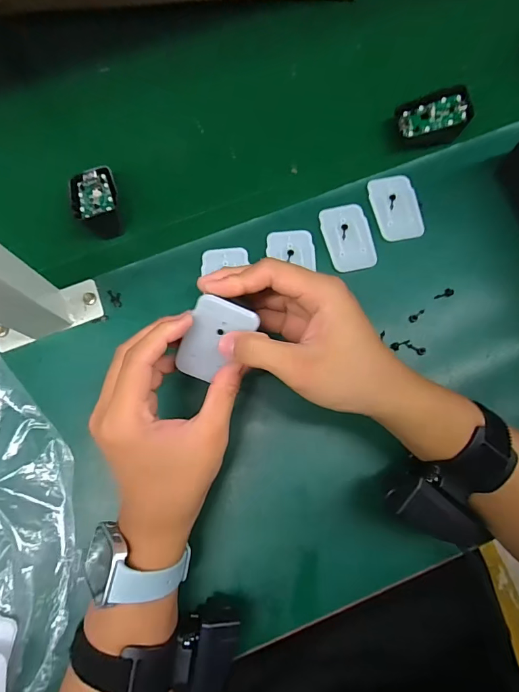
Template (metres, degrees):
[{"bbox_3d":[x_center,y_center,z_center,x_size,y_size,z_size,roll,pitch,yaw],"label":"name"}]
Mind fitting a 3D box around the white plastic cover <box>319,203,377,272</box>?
[{"bbox_3d":[0.087,-0.107,0.394,0.046,0.004,0.069,-12,77,-4],"label":"white plastic cover"}]

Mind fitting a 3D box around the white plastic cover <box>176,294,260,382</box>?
[{"bbox_3d":[-0.032,-0.003,0.281,0.041,0.004,0.063,25,117,-8],"label":"white plastic cover"}]

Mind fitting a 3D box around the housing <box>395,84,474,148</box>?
[{"bbox_3d":[0.178,-0.236,0.416,0.067,0.028,0.049,-3,77,-1],"label":"housing"}]

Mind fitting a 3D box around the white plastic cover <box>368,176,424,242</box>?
[{"bbox_3d":[0.136,-0.138,0.402,0.047,0.005,0.071,-4,77,-2],"label":"white plastic cover"}]

